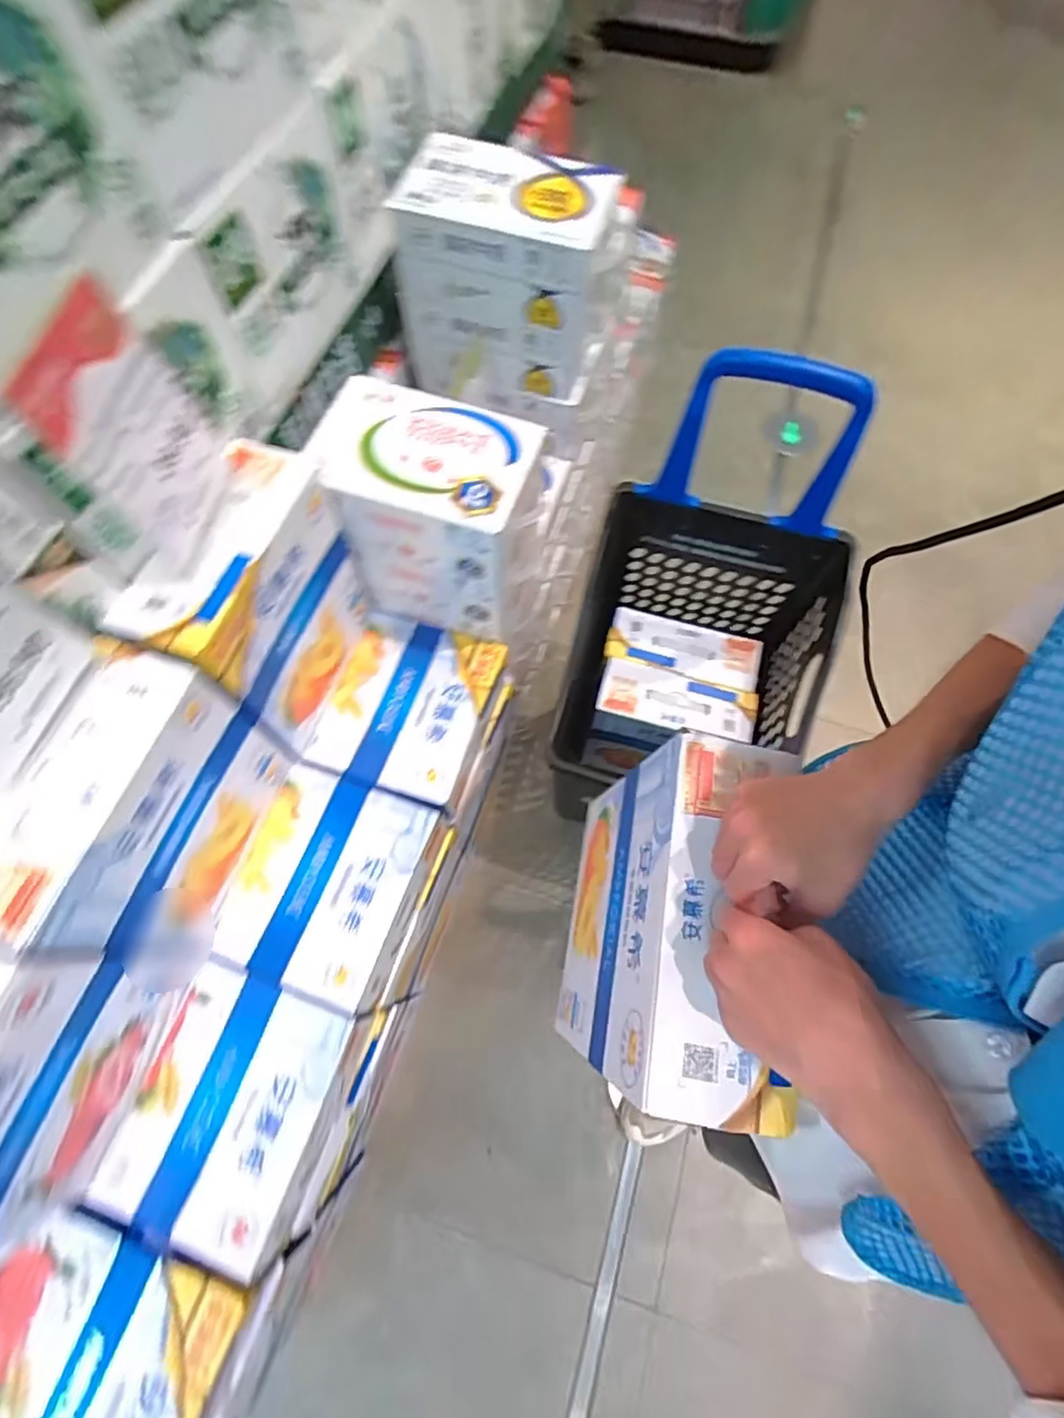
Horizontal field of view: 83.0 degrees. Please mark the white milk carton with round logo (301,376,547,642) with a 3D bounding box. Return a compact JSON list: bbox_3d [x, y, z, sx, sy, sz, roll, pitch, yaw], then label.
[{"bbox_3d":[-0.146,-0.273,0.875,0.275,0.278,0.188,16,67,6],"label":"white milk carton with round logo"}]

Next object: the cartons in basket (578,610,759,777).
[{"bbox_3d":[0.269,-0.022,1.210,0.272,0.263,0.236,11,67,4],"label":"cartons in basket"}]

